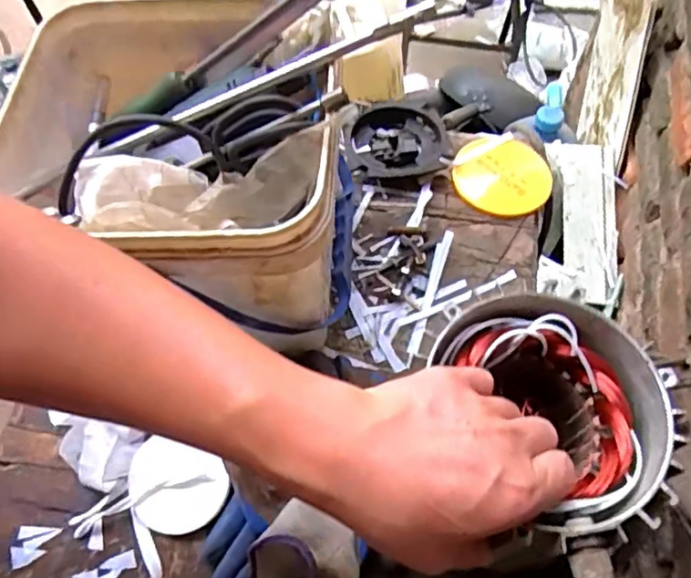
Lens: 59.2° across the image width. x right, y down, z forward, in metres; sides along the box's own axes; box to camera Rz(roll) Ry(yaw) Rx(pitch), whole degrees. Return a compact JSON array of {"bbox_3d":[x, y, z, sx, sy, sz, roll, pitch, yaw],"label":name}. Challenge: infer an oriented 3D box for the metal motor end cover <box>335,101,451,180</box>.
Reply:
[{"bbox_3d":[0.049,-0.147,0.605,0.104,0.021,0.091,-5,63,0],"label":"metal motor end cover"}]

